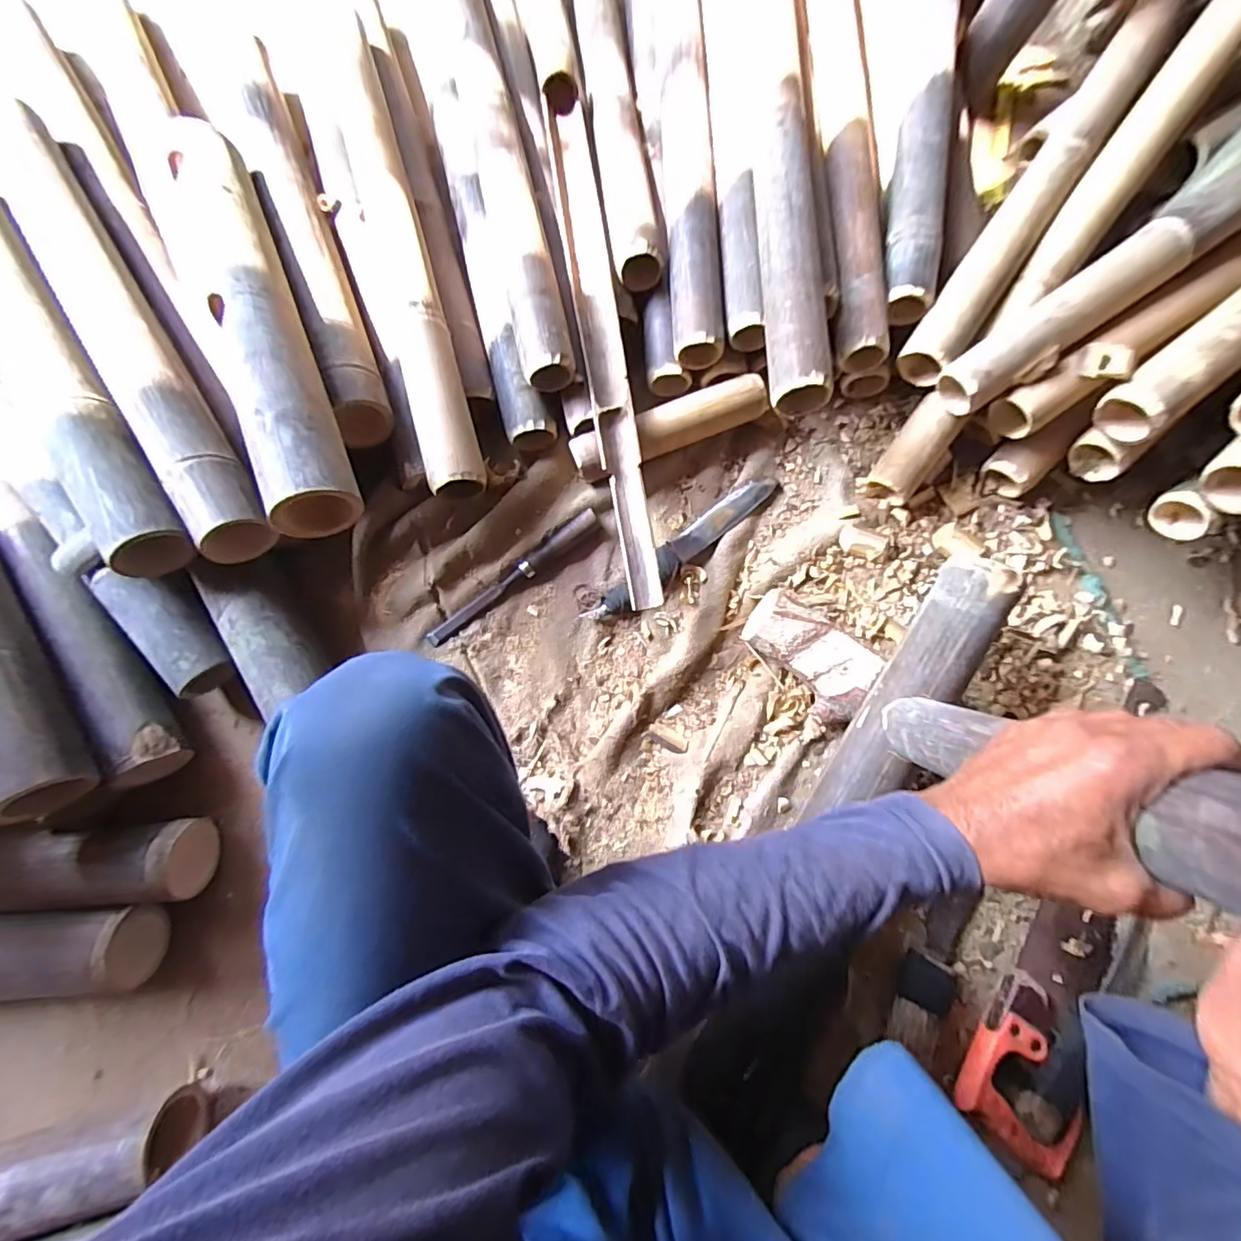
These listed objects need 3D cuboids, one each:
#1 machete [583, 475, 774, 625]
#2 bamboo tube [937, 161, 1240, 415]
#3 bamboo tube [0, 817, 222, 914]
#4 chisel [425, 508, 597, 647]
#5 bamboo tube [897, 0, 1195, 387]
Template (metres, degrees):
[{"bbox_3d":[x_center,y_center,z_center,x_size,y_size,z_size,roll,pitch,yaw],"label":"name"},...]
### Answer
[{"bbox_3d":[0.077,-0.087,0.636,0.276,0.021,0.037,-41,84,-6],"label":"machete"},{"bbox_3d":[0.613,-0.421,0.511,0.639,0.056,0.063,-35,83,12],"label":"bamboo tube"},{"bbox_3d":[-0.672,0.258,0.541,0.499,0.088,0.075,-4,82,-1],"label":"bamboo tube"},{"bbox_3d":[-0.126,-0.050,0.628,0.240,0.021,0.022,-40,84,-6],"label":"chisel"},{"bbox_3d":[0.523,-0.546,0.626,0.052,0.051,0.633,34,86,4],"label":"bamboo tube"}]

